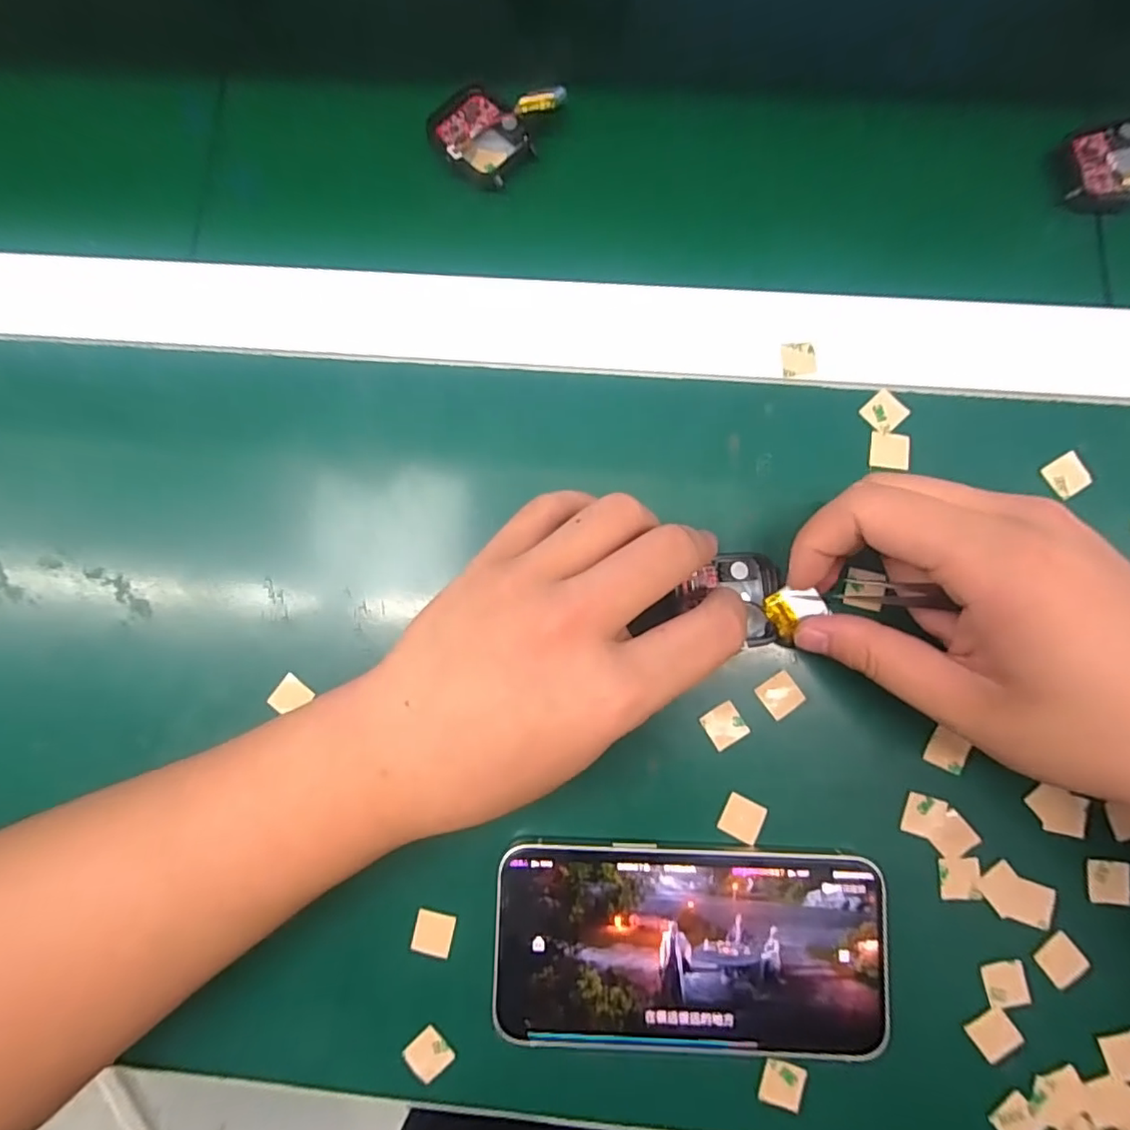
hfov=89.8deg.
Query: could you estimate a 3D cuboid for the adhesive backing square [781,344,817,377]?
[{"bbox_3d":[0.099,-0.088,0.241,0.014,0.004,0.014,-7,83,1],"label":"adhesive backing square"}]

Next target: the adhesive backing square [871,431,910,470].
[{"bbox_3d":[0.135,-0.048,0.237,0.015,0.004,0.016,3,83,9],"label":"adhesive backing square"}]

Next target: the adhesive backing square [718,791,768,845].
[{"bbox_3d":[0.070,0.101,0.225,0.015,0.004,0.016,24,82,9],"label":"adhesive backing square"}]

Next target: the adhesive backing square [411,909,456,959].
[{"bbox_3d":[-0.052,0.147,0.226,0.015,0.004,0.016,10,84,3],"label":"adhesive backing square"}]

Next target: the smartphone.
[{"bbox_3d":[0.048,0.146,0.216,0.144,0.009,0.072,2,84,2],"label":"smartphone"}]

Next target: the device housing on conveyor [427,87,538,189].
[{"bbox_3d":[-0.039,-0.194,0.258,0.045,0.011,0.035,45,87,6],"label":"device housing on conveyor"}]

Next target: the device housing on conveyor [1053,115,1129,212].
[{"bbox_3d":[0.240,-0.174,0.248,0.042,0.010,0.039,-17,83,0],"label":"device housing on conveyor"}]

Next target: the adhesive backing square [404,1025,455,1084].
[{"bbox_3d":[-0.053,0.191,0.221,0.016,0.004,0.015,45,79,5],"label":"adhesive backing square"}]

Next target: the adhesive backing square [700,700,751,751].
[{"bbox_3d":[0.064,0.065,0.228,0.015,0.004,0.015,-34,82,-1],"label":"adhesive backing square"}]

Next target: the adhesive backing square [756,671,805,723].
[{"bbox_3d":[0.087,0.052,0.229,0.015,0.004,0.015,-37,84,0],"label":"adhesive backing square"}]

